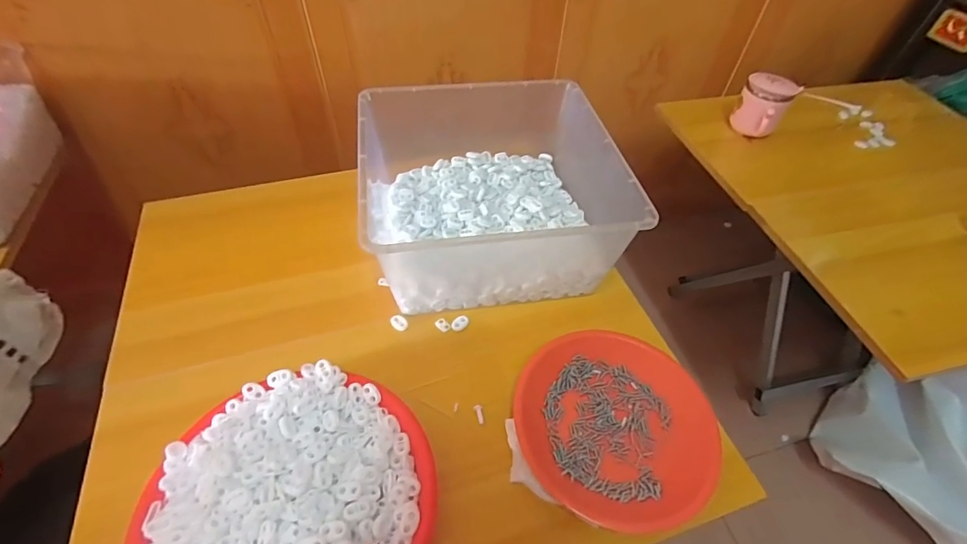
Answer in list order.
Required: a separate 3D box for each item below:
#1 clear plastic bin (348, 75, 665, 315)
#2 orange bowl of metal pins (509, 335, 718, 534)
[{"bbox_3d":[0.003,-0.109,0.583,0.300,0.142,0.286,-8,52,-9],"label":"clear plastic bin"},{"bbox_3d":[0.131,0.151,0.451,0.194,0.029,0.184,1,51,-1],"label":"orange bowl of metal pins"}]

